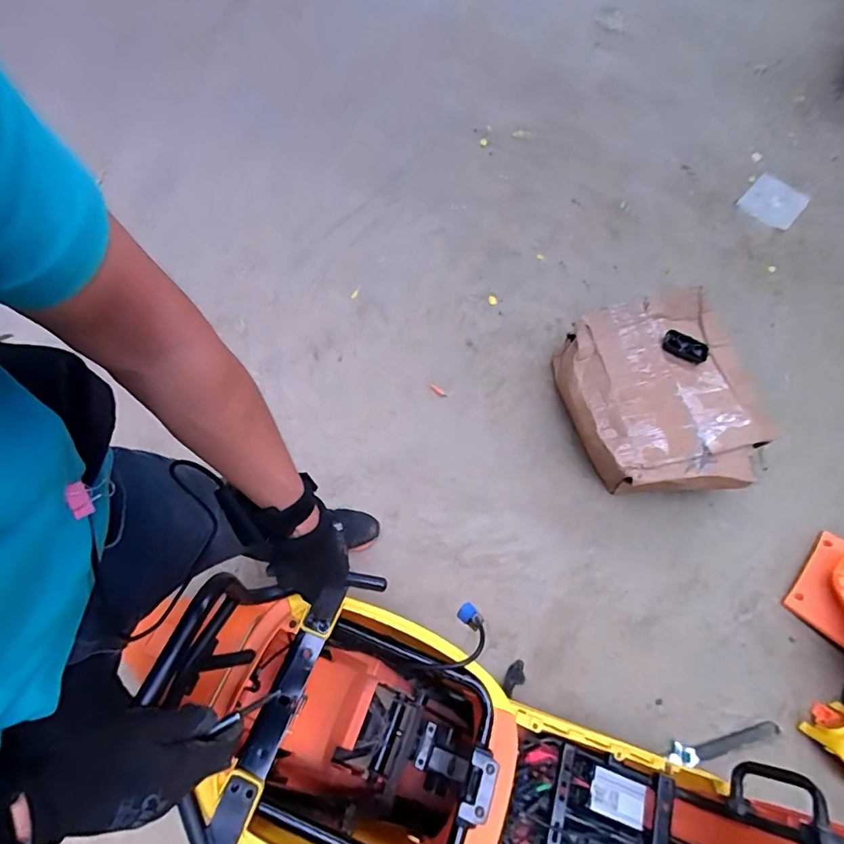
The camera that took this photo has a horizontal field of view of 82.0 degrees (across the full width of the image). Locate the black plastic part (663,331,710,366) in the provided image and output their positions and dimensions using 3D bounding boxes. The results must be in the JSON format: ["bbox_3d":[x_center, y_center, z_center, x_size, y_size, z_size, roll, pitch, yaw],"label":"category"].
[{"bbox_3d":[0.637,-0.183,1.176,0.105,0.015,0.067,25,71,10],"label":"black plastic part"}]

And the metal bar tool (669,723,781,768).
[{"bbox_3d":[0.673,0.715,1.072,0.266,0.016,0.043,-8,70,-3],"label":"metal bar tool"}]

